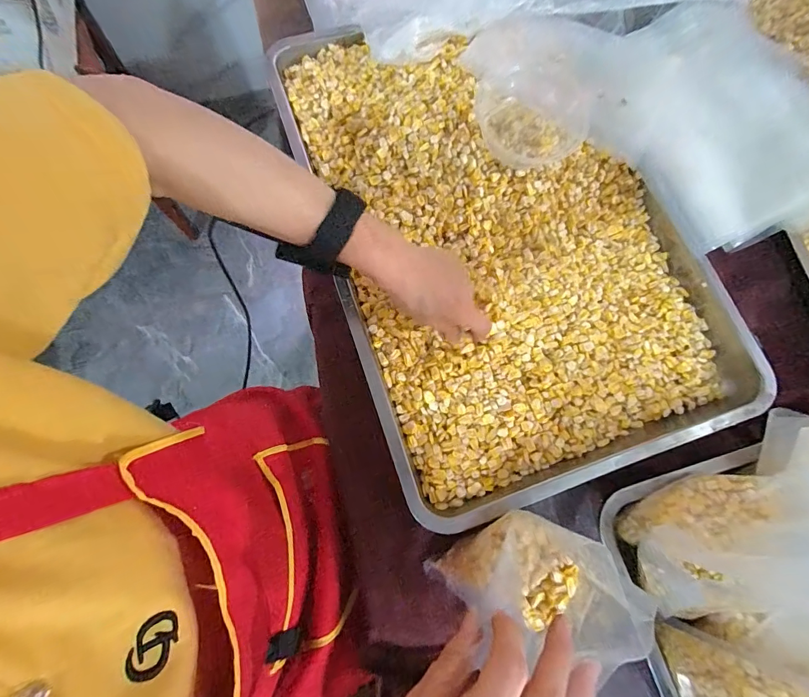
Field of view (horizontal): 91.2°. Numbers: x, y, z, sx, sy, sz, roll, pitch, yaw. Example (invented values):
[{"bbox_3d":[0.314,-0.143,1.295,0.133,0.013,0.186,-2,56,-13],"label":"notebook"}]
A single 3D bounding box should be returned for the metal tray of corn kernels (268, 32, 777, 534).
[{"bbox_3d":[0.110,-0.144,0.441,0.390,0.054,0.559,-18,77,-6],"label":"metal tray of corn kernels"}]

